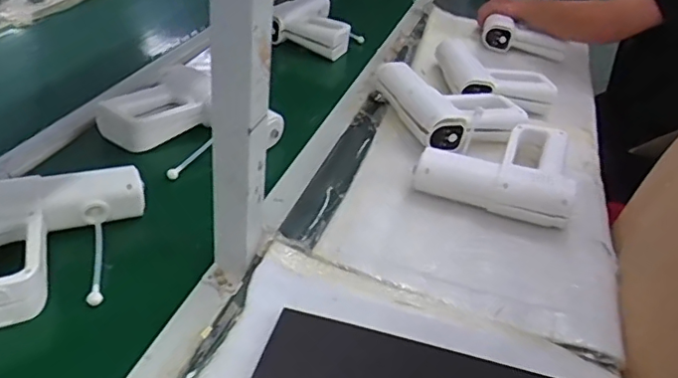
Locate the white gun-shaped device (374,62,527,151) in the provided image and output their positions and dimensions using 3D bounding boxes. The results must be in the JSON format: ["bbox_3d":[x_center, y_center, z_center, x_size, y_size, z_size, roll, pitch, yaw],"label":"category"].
[{"bbox_3d":[0.183,-0.145,0.942,0.183,0.059,0.238,-7,40,-19],"label":"white gun-shaped device"}]

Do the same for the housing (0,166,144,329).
[{"bbox_3d":[-0.311,0.051,0.606,0.209,0.054,0.178,-11,41,-23],"label":"housing"}]

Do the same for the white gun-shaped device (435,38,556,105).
[{"bbox_3d":[0.296,-0.227,1.072,0.184,0.052,0.248,3,37,-7],"label":"white gun-shaped device"}]

